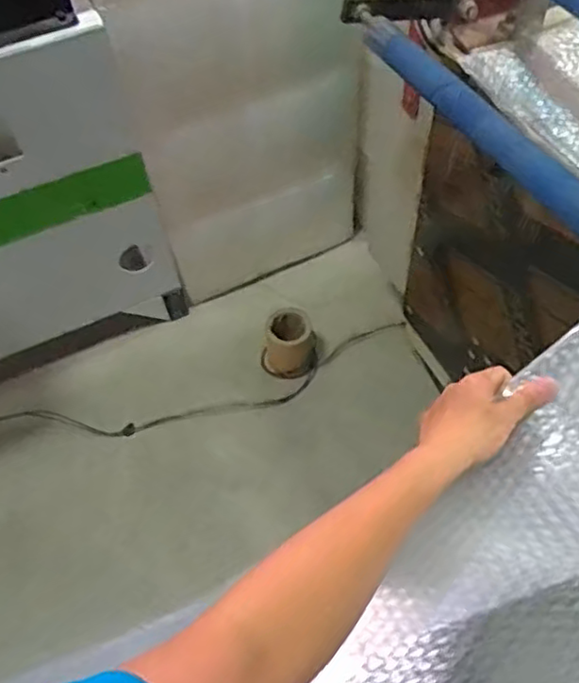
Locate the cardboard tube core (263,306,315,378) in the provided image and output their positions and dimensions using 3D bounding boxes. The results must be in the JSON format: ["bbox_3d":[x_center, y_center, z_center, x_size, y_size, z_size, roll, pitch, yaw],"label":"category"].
[{"bbox_3d":[0.000,0.002,1.417,0.115,0.123,0.106,6,58,8],"label":"cardboard tube core"}]

